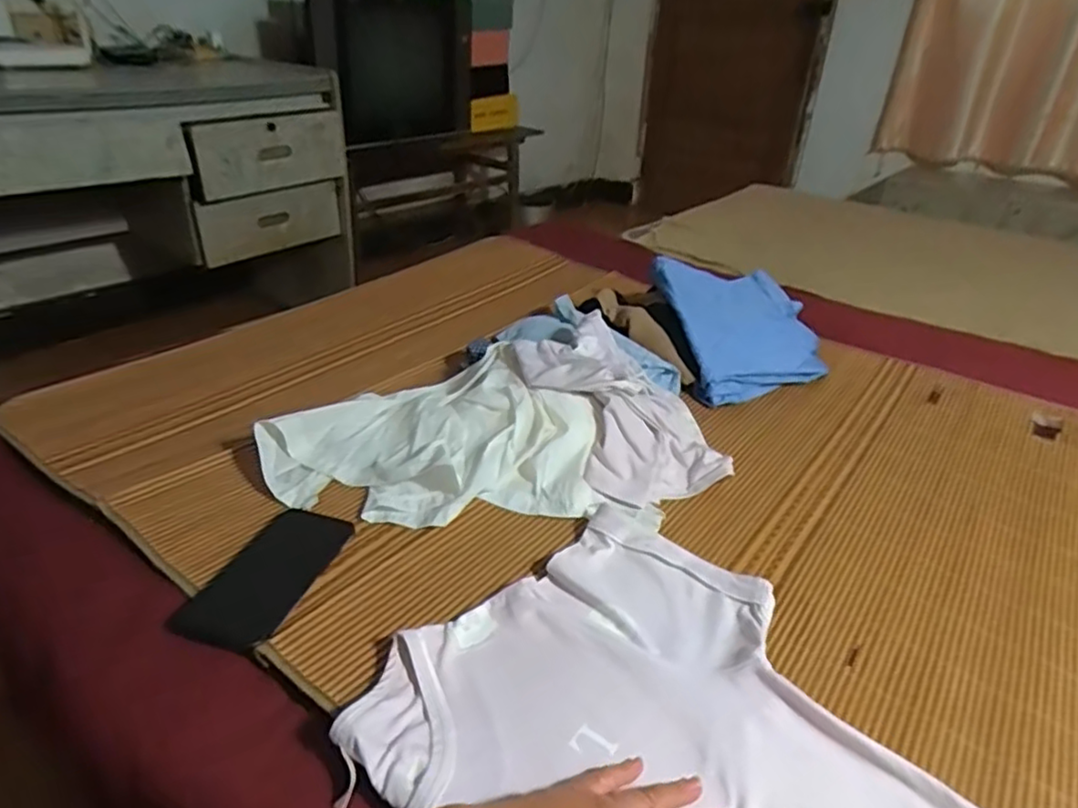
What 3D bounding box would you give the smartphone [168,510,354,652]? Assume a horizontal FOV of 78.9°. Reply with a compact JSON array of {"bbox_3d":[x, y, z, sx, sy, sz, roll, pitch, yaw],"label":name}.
[{"bbox_3d":[-0.242,0.150,0.597,0.090,0.009,0.159,10,31,12],"label":"smartphone"}]

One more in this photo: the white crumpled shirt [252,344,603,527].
[{"bbox_3d":[-0.127,0.029,0.760,0.364,0.068,0.260,-4,30,-11],"label":"white crumpled shirt"}]

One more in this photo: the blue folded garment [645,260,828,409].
[{"bbox_3d":[0.331,-0.118,1.050,0.254,0.035,0.280,4,51,-18],"label":"blue folded garment"}]

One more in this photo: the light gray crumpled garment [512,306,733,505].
[{"bbox_3d":[0.101,-0.003,0.817,0.207,0.099,0.279,-17,35,-30],"label":"light gray crumpled garment"}]

